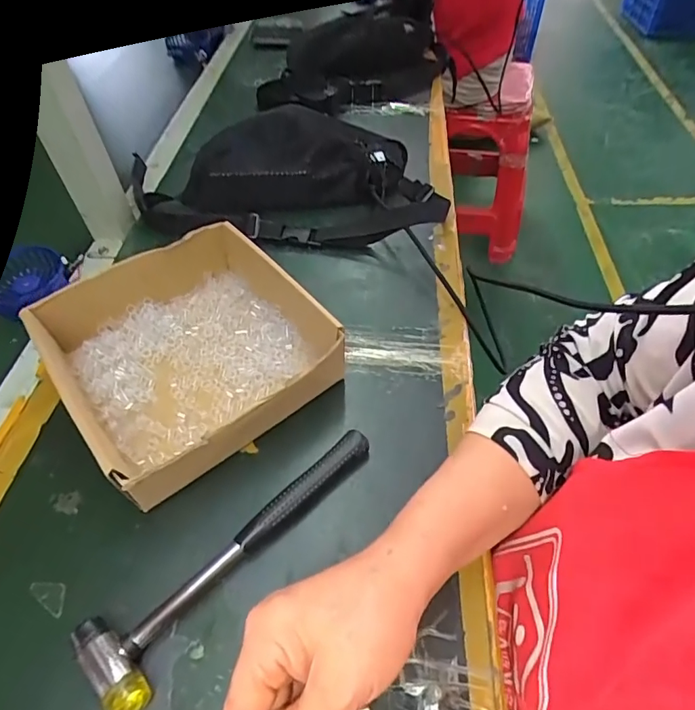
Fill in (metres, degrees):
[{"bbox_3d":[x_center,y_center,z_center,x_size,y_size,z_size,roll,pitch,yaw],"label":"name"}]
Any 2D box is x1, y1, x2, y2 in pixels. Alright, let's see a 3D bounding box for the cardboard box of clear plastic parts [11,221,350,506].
[{"bbox_3d":[-0.141,-0.008,0.429,0.204,0.076,0.223,-33,58,-25],"label":"cardboard box of clear plastic parts"}]

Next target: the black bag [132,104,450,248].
[{"bbox_3d":[-0.075,-0.213,0.569,0.375,0.087,0.135,-1,51,-2],"label":"black bag"}]

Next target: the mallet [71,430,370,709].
[{"bbox_3d":[-0.069,0.136,0.345,0.233,0.022,0.058,-36,60,-27],"label":"mallet"}]

